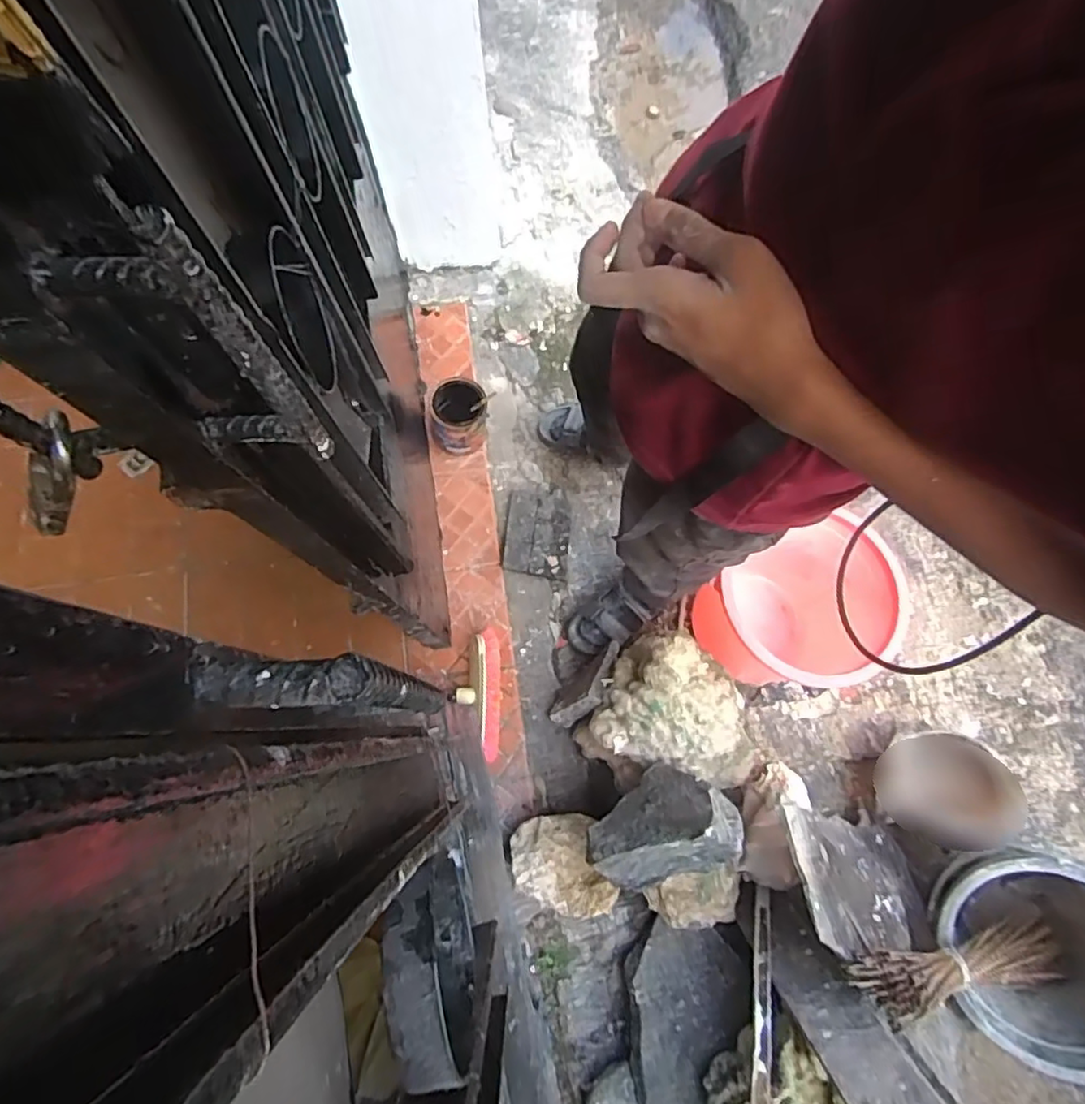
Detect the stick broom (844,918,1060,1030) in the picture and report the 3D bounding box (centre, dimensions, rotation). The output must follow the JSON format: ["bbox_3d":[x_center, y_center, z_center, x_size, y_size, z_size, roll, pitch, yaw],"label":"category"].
[{"bbox_3d":[0.636,0.621,0.961,0.464,0.084,0.098,13,72,-31],"label":"stick broom"}]

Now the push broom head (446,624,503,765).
[{"bbox_3d":[-0.117,0.254,1.148,0.086,0.067,0.233,-1,75,0],"label":"push broom head"}]

